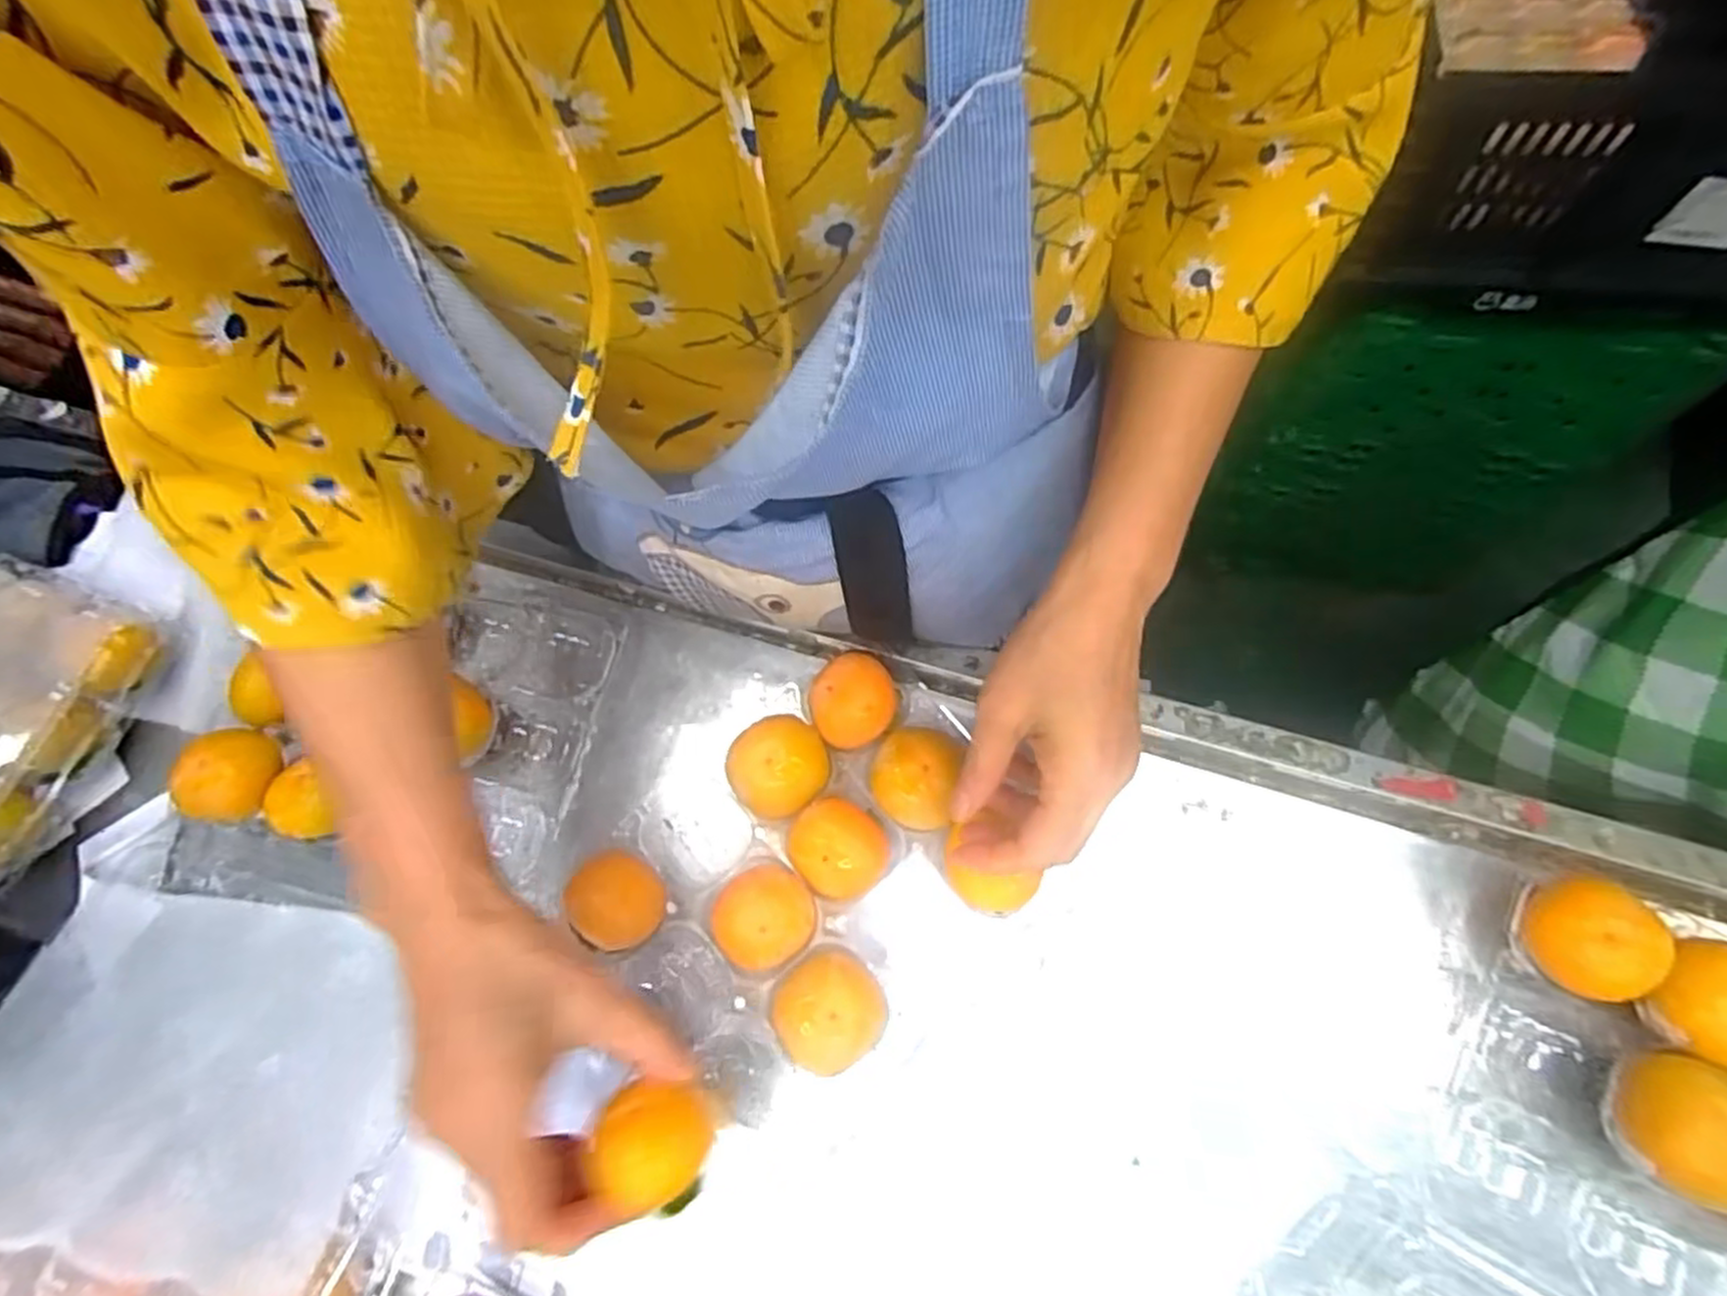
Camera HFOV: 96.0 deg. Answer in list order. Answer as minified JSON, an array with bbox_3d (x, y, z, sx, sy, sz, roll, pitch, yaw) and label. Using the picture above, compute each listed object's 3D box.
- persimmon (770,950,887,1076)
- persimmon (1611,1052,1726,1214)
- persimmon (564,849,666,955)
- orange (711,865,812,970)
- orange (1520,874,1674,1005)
[{"bbox_3d":[-0.016,0.172,0.369,0.047,0.038,0.049,-3,66,6],"label":"persimmon"},{"bbox_3d":[0.341,0.197,0.319,0.046,0.041,0.054,15,69,13],"label":"persimmon"},{"bbox_3d":[-0.121,0.128,0.392,0.043,0.049,0.042,-3,66,6],"label":"persimmon"},{"bbox_3d":[-0.049,0.136,0.390,0.049,0.044,0.046,-3,66,6],"label":"orange"},{"bbox_3d":[0.325,0.132,0.352,0.050,0.037,0.050,-8,66,4],"label":"orange"}]

